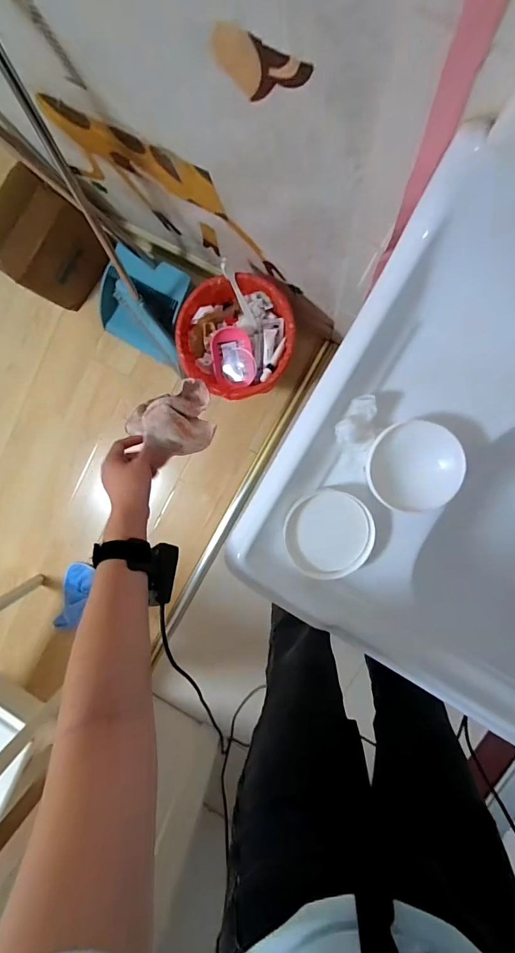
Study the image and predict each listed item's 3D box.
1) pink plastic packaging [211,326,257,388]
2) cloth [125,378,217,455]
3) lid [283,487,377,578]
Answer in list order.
[{"bbox_3d":[-0.062,-0.309,1.015,0.109,0.048,0.150,-8,95,9],"label":"pink plastic packaging"},{"bbox_3d":[-0.122,-0.074,0.553,0.126,0.058,0.096,-28,90,6],"label":"cloth"},{"bbox_3d":[0.085,0.069,0.453,0.100,0.011,0.102,-15,94,9],"label":"lid"}]

